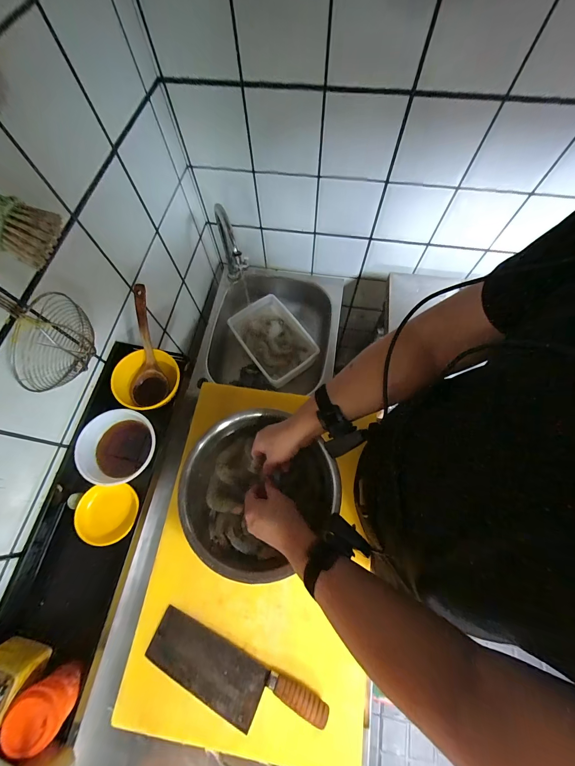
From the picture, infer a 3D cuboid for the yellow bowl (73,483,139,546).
[{"bbox_3d":[-0.278,0.201,0.448,0.080,0.030,0.082,5,74,-20],"label":"yellow bowl"}]

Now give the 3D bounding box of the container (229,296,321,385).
[{"bbox_3d":[-0.040,-0.127,0.854,0.172,0.070,0.260,-33,72,-11],"label":"container"}]

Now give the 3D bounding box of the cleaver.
[{"bbox_3d":[-0.090,0.477,0.460,0.293,0.028,0.084,22,71,9],"label":"cleaver"}]

